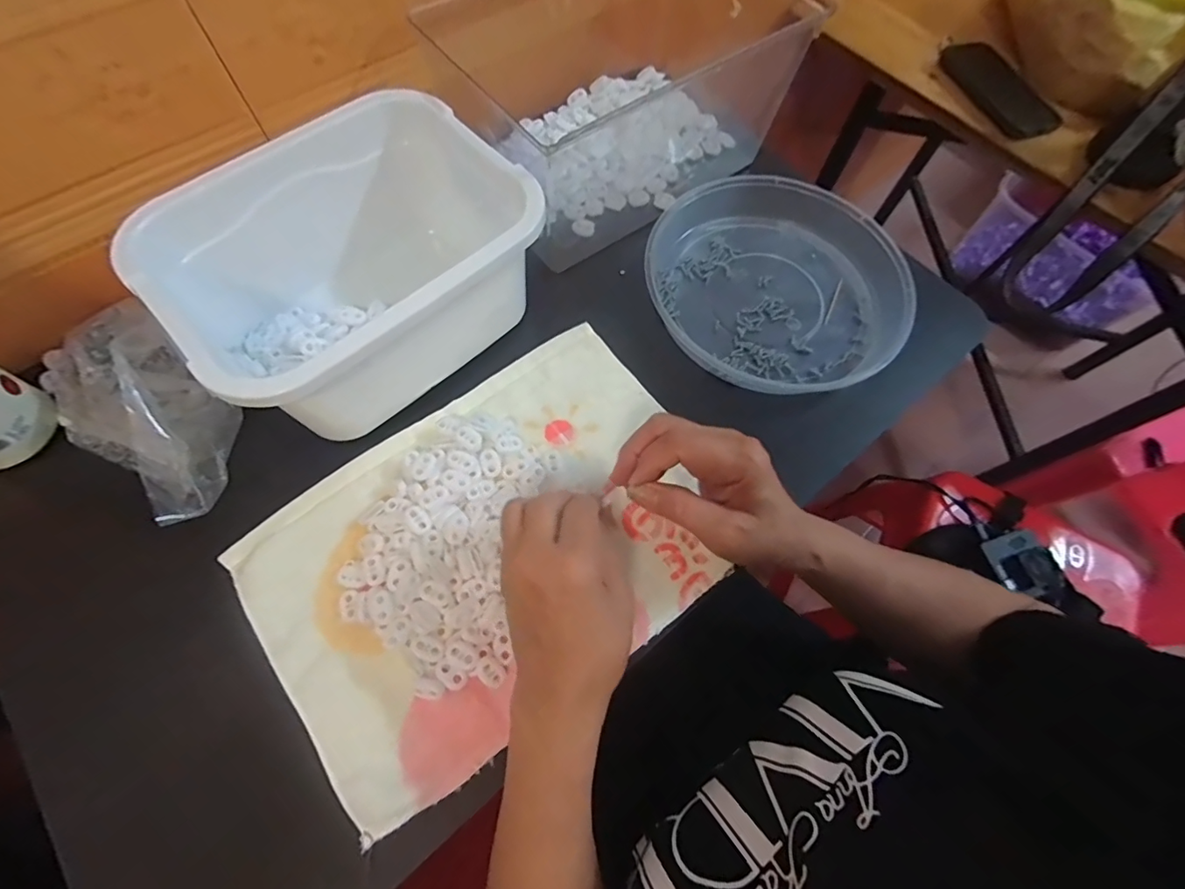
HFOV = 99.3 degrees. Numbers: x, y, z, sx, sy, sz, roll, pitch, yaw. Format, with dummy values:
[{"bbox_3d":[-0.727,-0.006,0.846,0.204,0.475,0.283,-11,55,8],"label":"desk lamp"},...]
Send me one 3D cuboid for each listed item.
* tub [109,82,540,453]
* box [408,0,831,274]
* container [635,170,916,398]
[{"bbox_3d":[-0.178,-0.130,0.403,0.247,0.138,0.173,-40,74,-16],"label":"tub"},{"bbox_3d":[0.011,-0.346,0.482,0.266,0.130,0.207,-35,73,-15],"label":"box"},{"bbox_3d":[0.165,-0.149,0.464,0.240,0.035,0.221,31,70,10],"label":"container"}]

